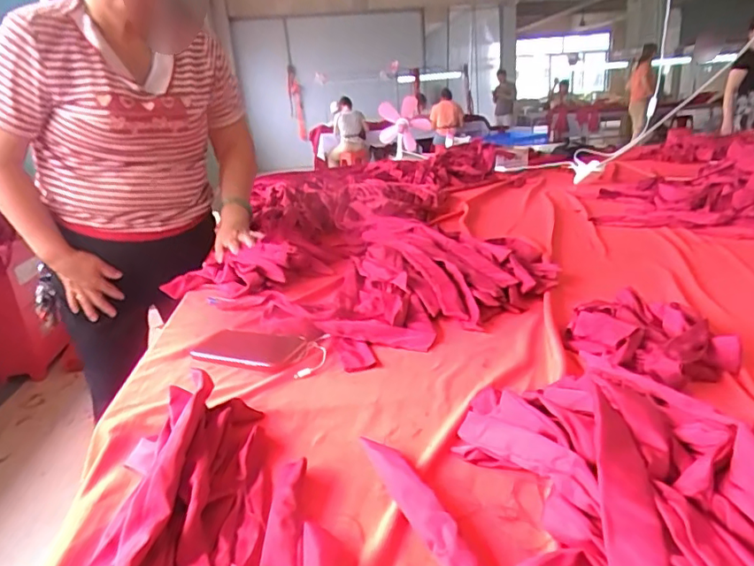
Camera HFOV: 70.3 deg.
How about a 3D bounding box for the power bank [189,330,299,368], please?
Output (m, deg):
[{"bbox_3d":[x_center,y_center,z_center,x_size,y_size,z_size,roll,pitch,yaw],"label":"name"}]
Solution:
[{"bbox_3d":[-0.186,0.092,0.745,0.149,0.014,0.087,6,21,29],"label":"power bank"}]

